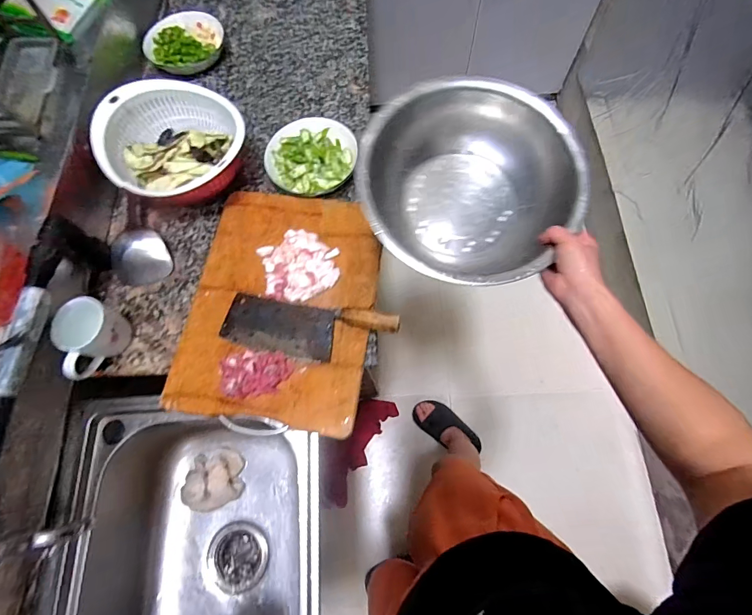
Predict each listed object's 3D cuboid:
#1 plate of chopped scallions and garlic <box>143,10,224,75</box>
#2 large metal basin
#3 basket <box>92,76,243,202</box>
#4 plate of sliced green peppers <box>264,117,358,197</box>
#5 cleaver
[{"bbox_3d":[-0.423,-0.588,0.855,0.151,0.043,0.151,-1,70,2],"label":"plate of chopped scallions and garlic"},{"bbox_3d":[0.119,-0.151,0.511,0.266,0.115,0.252,-1,70,2],"label":"large metal basin"},{"bbox_3d":[-0.359,-0.288,0.702,0.242,0.103,0.253,-25,70,-7],"label":"basket"},{"bbox_3d":[-0.122,-0.293,0.723,0.166,0.047,0.171,-1,70,2],"label":"plate of sliced green peppers"},{"bbox_3d":[-0.108,0.034,0.598,0.275,0.031,0.085,8,70,6],"label":"cleaver"}]

